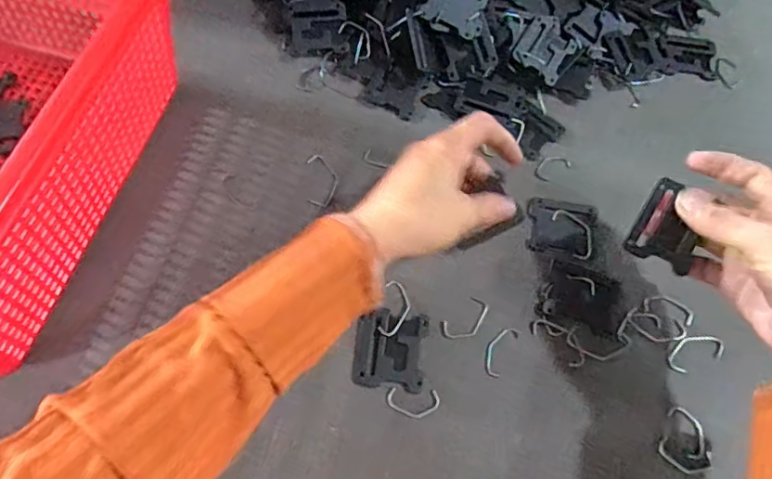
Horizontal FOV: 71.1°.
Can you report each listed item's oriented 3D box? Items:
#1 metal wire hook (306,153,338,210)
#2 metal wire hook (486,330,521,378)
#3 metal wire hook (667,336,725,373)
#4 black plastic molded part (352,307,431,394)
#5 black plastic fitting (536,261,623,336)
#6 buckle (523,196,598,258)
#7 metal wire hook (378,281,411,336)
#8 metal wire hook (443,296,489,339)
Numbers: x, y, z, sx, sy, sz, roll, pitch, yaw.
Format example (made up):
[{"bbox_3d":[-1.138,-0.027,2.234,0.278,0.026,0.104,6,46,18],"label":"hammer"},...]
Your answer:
[{"bbox_3d":[-0.047,-0.044,0.400,0.022,0.004,0.046,-2,64,-5],"label":"metal wire hook"},{"bbox_3d":[0.075,0.073,0.357,0.014,0.004,0.036,30,65,11],"label":"metal wire hook"},{"bbox_3d":[0.207,0.075,0.362,0.043,0.005,0.020,-16,58,-15],"label":"metal wire hook"},{"bbox_3d":[0.003,0.071,0.351,0.045,0.006,0.050,8,64,1],"label":"black plastic molded part"},{"bbox_3d":[0.136,0.039,0.371,0.054,0.004,0.042,17,65,5],"label":"black plastic fitting"},{"bbox_3d":[0.128,-0.009,0.393,0.048,0.004,0.044,13,65,3],"label":"buckle"},{"bbox_3d":[0.007,0.046,0.362,0.018,0.004,0.039,13,63,2],"label":"metal wire hook"},{"bbox_3d":[0.055,0.054,0.364,0.036,0.004,0.019,-38,72,-20],"label":"metal wire hook"}]

